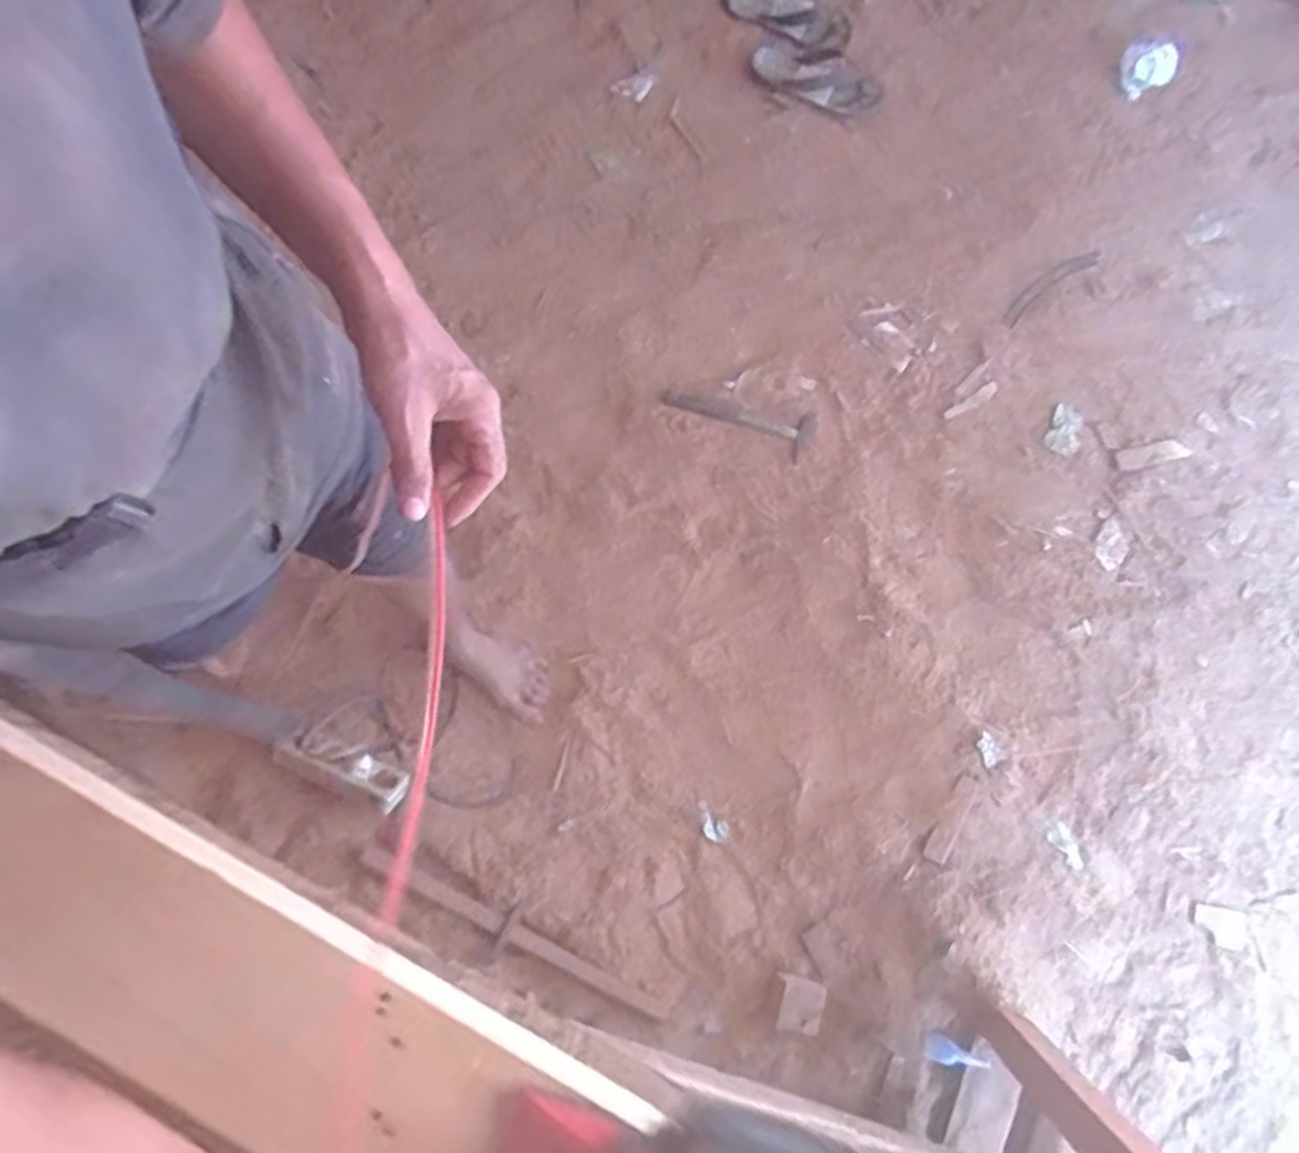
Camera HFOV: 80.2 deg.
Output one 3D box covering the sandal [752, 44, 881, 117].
[{"bbox_3d":[0.322,-0.971,1.501,0.253,0.038,0.123,28,81,4],"label":"sandal"}]

